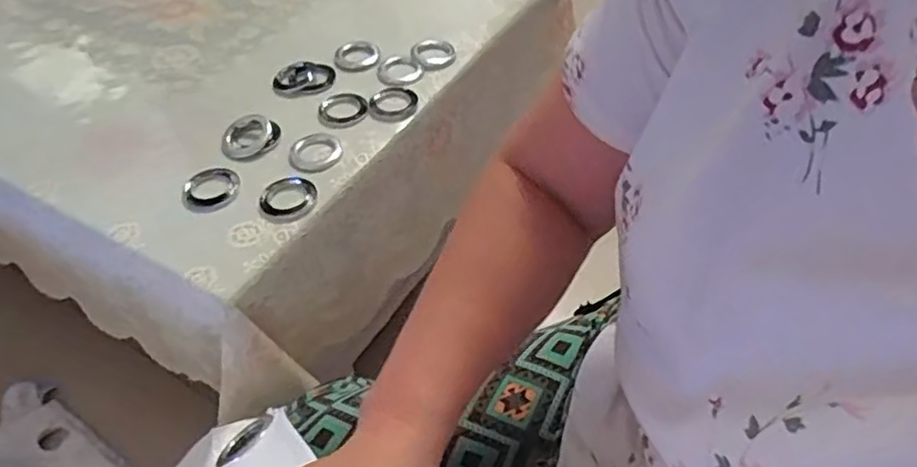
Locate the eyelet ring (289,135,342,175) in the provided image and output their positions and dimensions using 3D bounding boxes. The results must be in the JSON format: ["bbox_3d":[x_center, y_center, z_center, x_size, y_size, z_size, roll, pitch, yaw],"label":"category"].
[{"bbox_3d":[-0.174,-0.097,0.783,0.067,0.008,0.062,-1,48,1],"label":"eyelet ring"}]

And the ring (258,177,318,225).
[{"bbox_3d":[-0.191,-0.042,0.725,0.062,0.009,0.072,-9,48,-6],"label":"ring"}]

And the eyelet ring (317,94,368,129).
[{"bbox_3d":[-0.148,-0.157,0.827,0.063,0.016,0.061,-1,48,1],"label":"eyelet ring"}]

